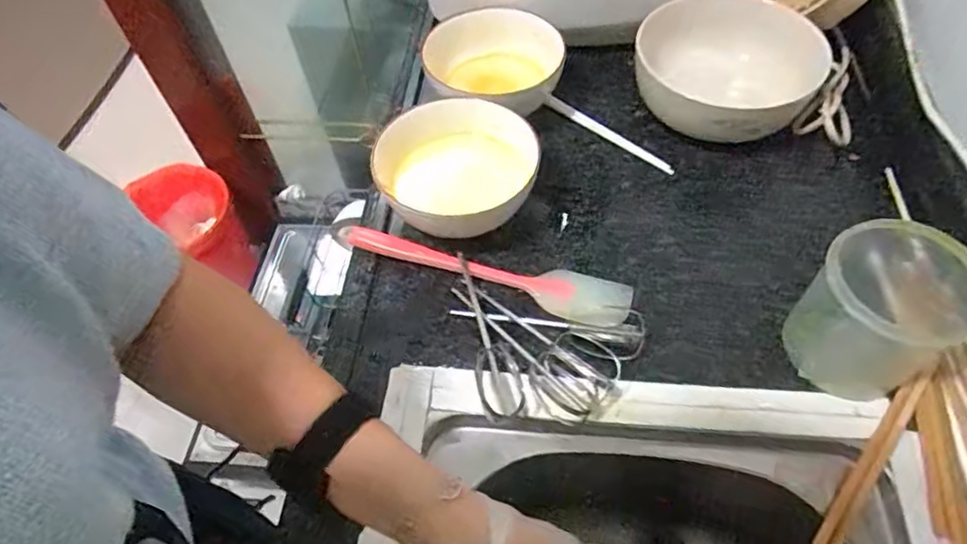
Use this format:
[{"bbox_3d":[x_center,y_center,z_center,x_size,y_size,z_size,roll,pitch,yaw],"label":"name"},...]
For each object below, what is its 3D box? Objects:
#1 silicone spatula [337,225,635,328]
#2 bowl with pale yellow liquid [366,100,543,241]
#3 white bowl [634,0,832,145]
[{"bbox_3d":[-0.001,-0.005,0.549,0.266,0.022,0.052,16,60,14],"label":"silicone spatula"},{"bbox_3d":[-0.032,-0.092,0.579,0.150,0.074,0.130,11,59,12],"label":"bowl with pale yellow liquid"},{"bbox_3d":[0.252,-0.208,0.640,0.179,0.086,0.177,-2,57,4],"label":"white bowl"}]

